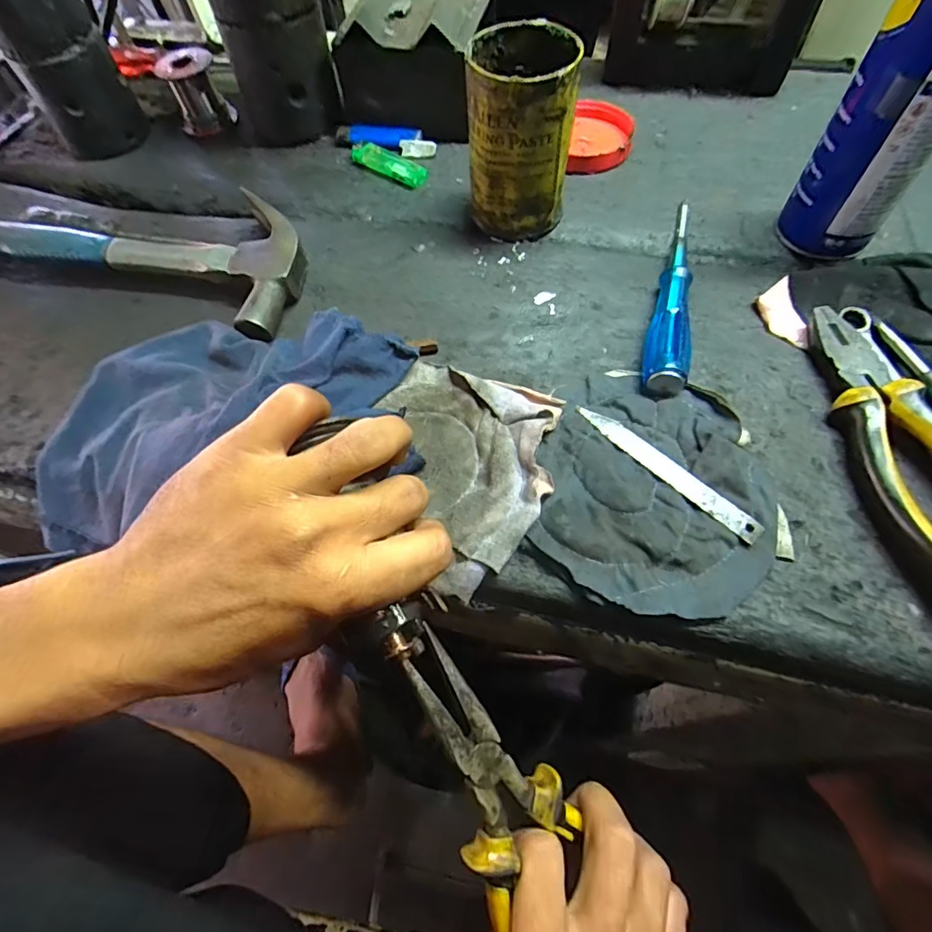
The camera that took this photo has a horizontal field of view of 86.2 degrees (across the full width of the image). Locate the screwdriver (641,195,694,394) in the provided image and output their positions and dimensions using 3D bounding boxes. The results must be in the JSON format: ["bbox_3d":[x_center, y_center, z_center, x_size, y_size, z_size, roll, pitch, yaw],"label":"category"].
[{"bbox_3d":[0.145,-0.128,0.352,0.026,0.024,0.188,12,63,9],"label":"screwdriver"}]

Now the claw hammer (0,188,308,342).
[{"bbox_3d":[-0.281,-0.182,0.403,0.325,0.033,0.110,16,63,11],"label":"claw hammer"}]

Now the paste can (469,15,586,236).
[{"bbox_3d":[0.038,-0.236,0.364,0.070,0.116,0.071,-1,61,2],"label":"paste can"}]

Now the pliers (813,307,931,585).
[{"bbox_3d":[0.245,-0.013,0.275,0.052,0.018,0.195,-8,58,16],"label":"pliers"}]

